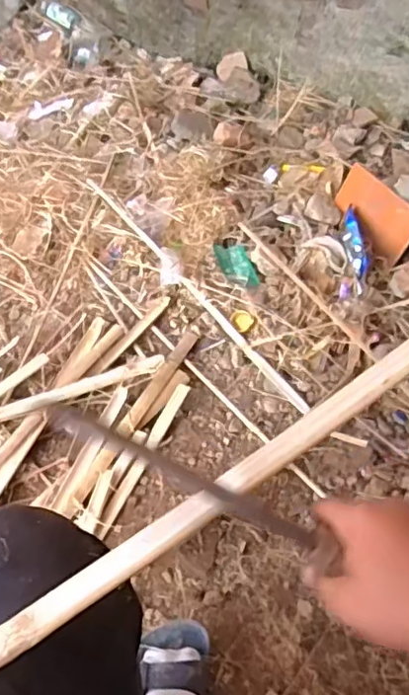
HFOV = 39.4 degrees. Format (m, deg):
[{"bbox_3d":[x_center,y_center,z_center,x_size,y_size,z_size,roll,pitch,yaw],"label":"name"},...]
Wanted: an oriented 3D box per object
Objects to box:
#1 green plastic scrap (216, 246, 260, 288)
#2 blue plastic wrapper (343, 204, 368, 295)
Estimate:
[{"bbox_3d":[0.063,-0.155,1.085,0.056,0.014,0.109,-19,56,-8],"label":"green plastic scrap"},{"bbox_3d":[0.278,-0.187,1.049,0.030,0.043,0.194,-5,51,1],"label":"blue plastic wrapper"}]

